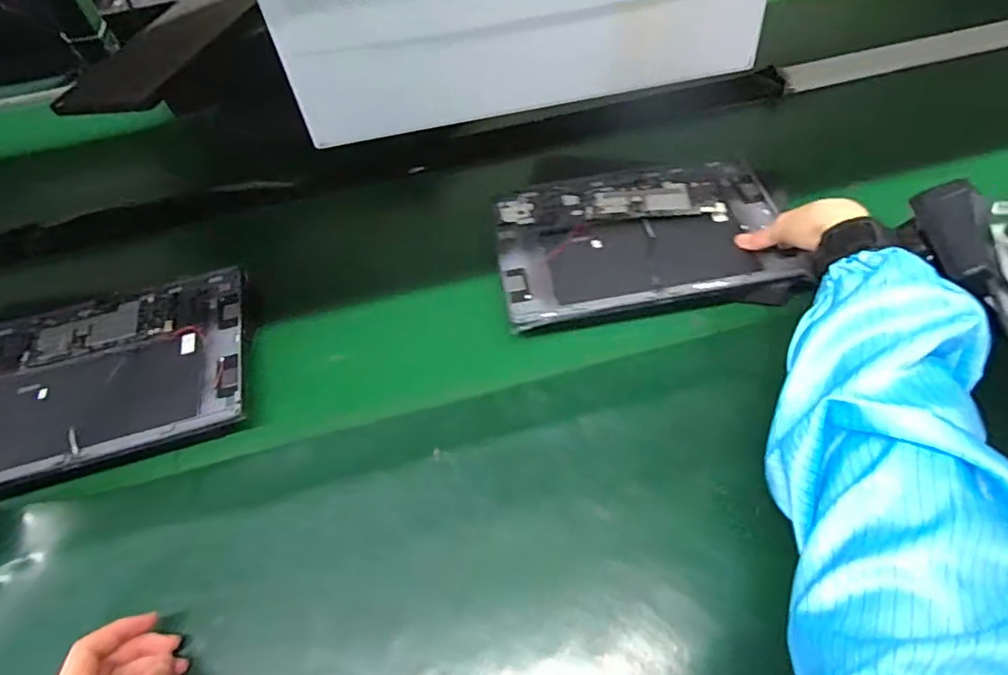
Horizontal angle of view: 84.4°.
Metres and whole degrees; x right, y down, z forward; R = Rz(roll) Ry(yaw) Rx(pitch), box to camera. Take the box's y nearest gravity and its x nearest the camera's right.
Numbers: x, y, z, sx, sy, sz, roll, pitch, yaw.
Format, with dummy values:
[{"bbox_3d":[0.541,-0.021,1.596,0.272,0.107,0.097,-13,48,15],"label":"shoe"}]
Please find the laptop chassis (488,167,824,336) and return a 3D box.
[{"bbox_3d":[0.120,-0.097,0.506,0.249,0.023,0.171,-9,58,-3],"label":"laptop chassis"}]

